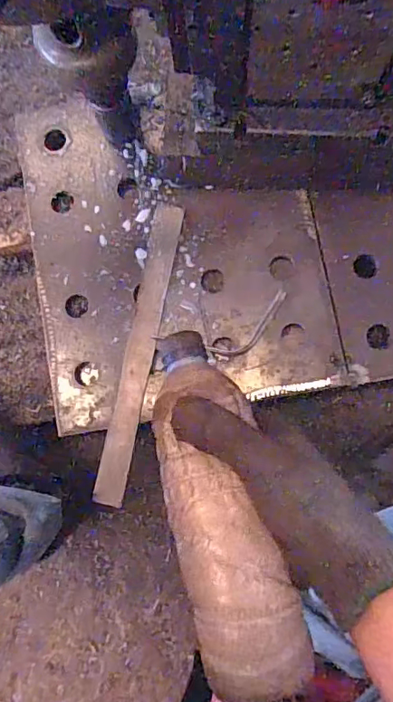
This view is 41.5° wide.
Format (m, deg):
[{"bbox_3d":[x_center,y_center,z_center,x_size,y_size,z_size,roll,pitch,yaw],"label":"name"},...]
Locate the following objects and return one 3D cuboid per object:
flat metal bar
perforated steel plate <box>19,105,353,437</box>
[{"bbox_3d":[-0.060,0.001,0.549,0.030,0.006,0.317,11,85,5],"label":"flat metal bar"},{"bbox_3d":[-0.023,-0.111,0.557,0.302,0.010,0.346,-11,84,3],"label":"perforated steel plate"}]

